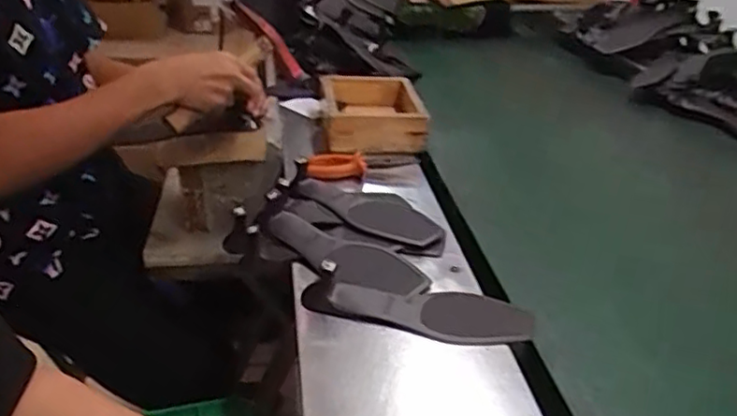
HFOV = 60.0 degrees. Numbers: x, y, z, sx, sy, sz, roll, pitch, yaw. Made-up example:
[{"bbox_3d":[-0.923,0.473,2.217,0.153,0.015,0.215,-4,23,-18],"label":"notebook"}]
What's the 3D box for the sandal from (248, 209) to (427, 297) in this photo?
[{"bbox_3d":[-0.032,0.055,0.710,0.211,0.032,0.067,16,32,24],"label":"sandal"}]

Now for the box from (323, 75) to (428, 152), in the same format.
[{"bbox_3d":[0.003,-0.153,1.015,0.147,0.055,0.190,-3,29,-8],"label":"box"}]

